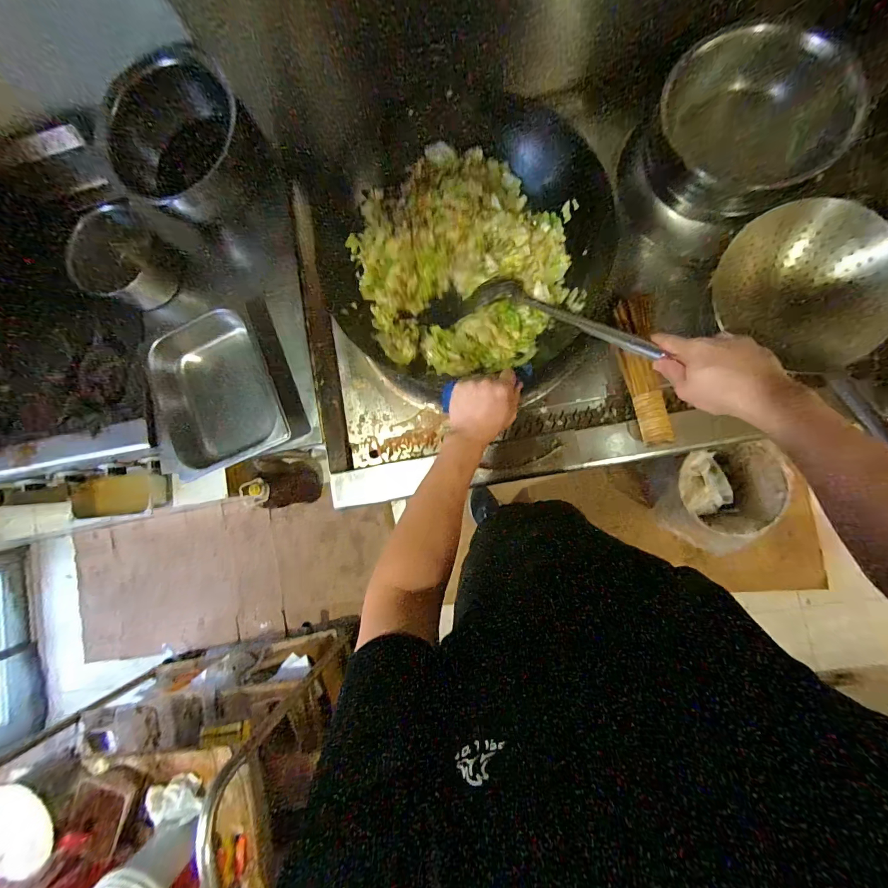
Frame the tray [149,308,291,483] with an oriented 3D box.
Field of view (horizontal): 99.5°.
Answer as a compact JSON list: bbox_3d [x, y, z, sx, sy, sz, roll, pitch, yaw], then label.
[{"bbox_3d":[-0.463,-0.104,0.806,0.254,0.114,0.306,-19,84,6],"label":"tray"}]

